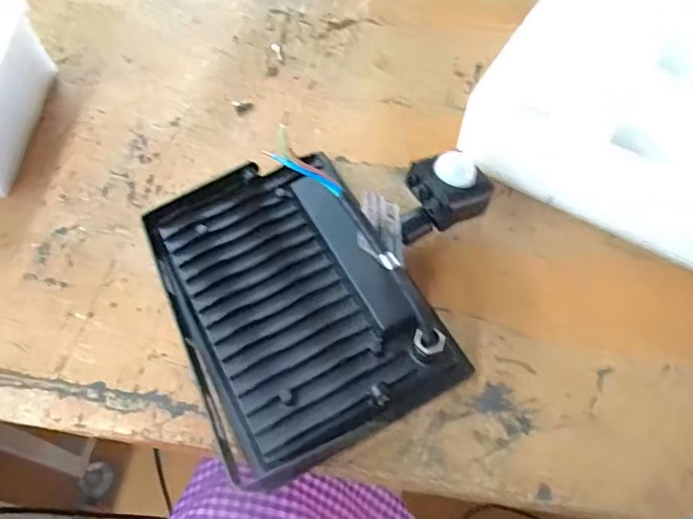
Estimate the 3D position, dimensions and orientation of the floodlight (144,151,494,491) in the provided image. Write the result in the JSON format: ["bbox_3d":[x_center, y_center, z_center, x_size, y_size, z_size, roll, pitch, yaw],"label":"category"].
[{"bbox_3d":[-0.007,0.002,0.328,0.187,0.060,0.184,-23,61,-11],"label":"floodlight"}]

